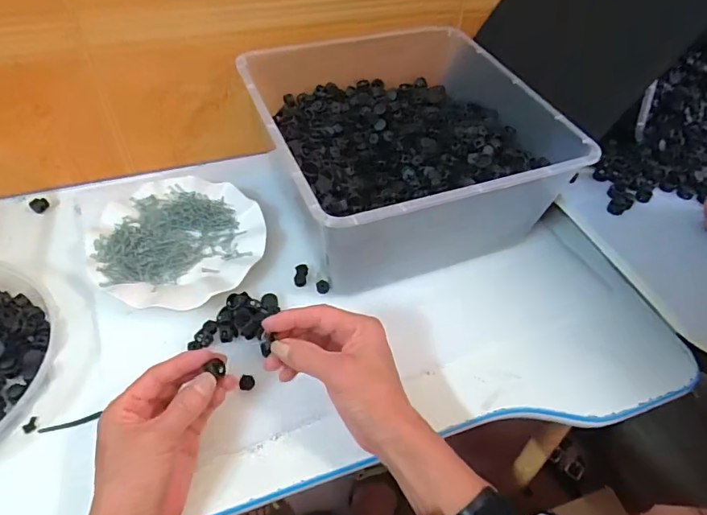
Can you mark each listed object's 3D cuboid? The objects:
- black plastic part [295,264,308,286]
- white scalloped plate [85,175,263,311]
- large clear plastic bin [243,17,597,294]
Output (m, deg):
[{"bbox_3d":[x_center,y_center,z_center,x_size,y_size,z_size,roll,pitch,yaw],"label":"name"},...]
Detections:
[{"bbox_3d":[-0.057,0.018,0.519,0.014,0.004,0.030,2,49,-3],"label":"black plastic part"},{"bbox_3d":[-0.189,-0.020,0.529,0.173,0.022,0.170,2,49,-3],"label":"white scalloped plate"},{"bbox_3d":[0.050,-0.127,0.557,0.294,0.130,0.311,-16,53,-18],"label":"large clear plastic bin"}]

